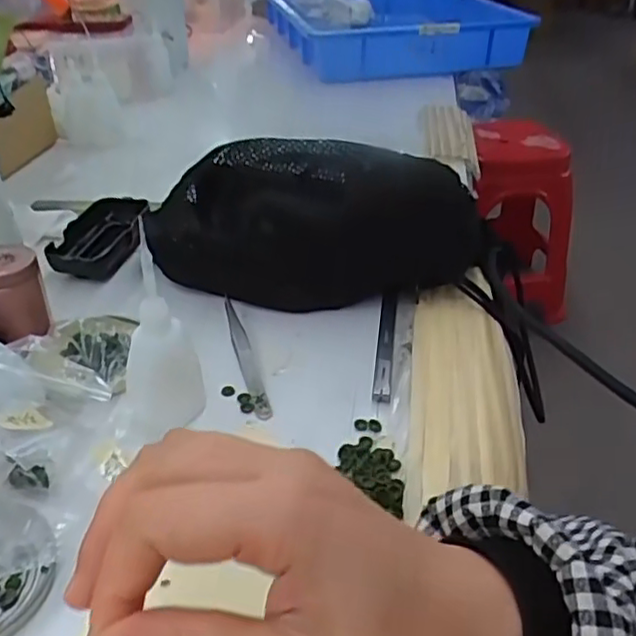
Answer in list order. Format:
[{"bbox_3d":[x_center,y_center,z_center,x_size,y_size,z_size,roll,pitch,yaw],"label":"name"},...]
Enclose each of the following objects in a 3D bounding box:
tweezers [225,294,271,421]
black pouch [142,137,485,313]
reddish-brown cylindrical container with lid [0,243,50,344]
[{"bbox_3d":[-0.050,0.021,0.441,0.011,0.004,0.131,-8,36,-14],"label":"tweezers"},{"bbox_3d":[-0.001,-0.074,0.492,0.247,0.098,0.087,7,35,7],"label":"black pouch"},{"bbox_3d":[-0.205,-0.020,0.431,0.043,0.044,0.042,-14,38,-21],"label":"reddish-brown cylindrical container with lid"}]

